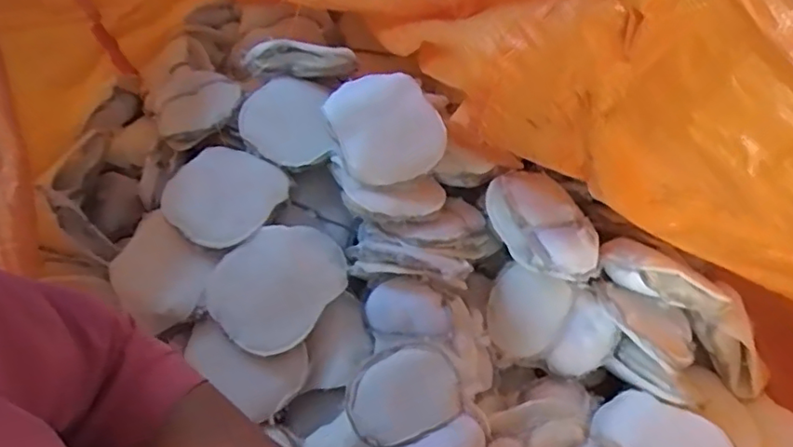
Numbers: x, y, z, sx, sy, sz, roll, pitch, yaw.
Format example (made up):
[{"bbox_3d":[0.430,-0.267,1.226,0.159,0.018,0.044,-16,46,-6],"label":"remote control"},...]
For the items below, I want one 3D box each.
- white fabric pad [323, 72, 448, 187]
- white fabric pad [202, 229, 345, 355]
[{"bbox_3d":[-0.013,-0.134,0.826,0.141,0.016,0.169,-22,70,-7],"label":"white fabric pad"},{"bbox_3d":[-0.152,0.079,0.777,0.177,0.020,0.139,-41,85,-18],"label":"white fabric pad"}]

